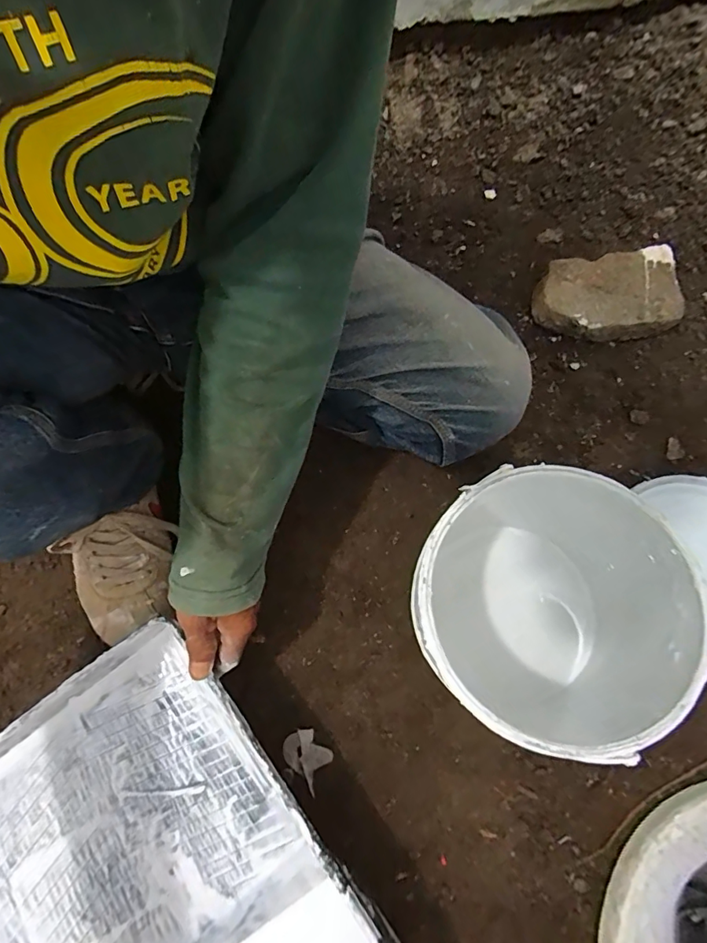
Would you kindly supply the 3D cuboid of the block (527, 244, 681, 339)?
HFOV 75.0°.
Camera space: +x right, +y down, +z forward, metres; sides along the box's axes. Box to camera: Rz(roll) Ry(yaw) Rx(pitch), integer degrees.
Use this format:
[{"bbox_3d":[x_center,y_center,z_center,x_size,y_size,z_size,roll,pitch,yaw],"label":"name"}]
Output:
[{"bbox_3d":[0.306,-0.208,0.563,0.154,0.065,0.093,-6,68,0],"label":"block"}]

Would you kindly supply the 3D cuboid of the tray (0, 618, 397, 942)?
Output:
[{"bbox_3d":[-0.157,0.336,0.358,0.268,0.068,0.352,-39,72,-13],"label":"tray"}]

